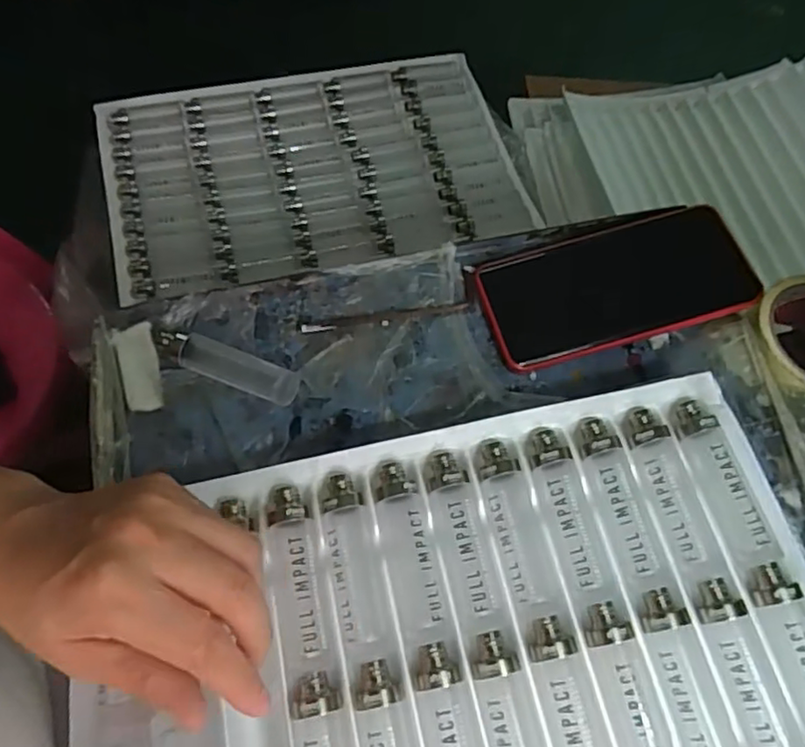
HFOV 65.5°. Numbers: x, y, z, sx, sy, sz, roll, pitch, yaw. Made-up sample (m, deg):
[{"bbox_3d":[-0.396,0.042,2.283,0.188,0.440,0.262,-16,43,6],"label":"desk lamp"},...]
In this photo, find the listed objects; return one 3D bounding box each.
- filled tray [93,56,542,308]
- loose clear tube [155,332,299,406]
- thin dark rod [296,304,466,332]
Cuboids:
[{"bbox_3d":[-0.104,-0.240,0.725,0.453,0.041,0.273,-12,66,-9],"label":"filled tray"},{"bbox_3d":[-0.103,-0.005,0.367,0.087,0.016,0.022,19,66,10],"label":"loose clear tube"},{"bbox_3d":[-0.012,-0.035,0.389,0.105,0.004,0.009,-6,65,-6],"label":"thin dark rod"}]

